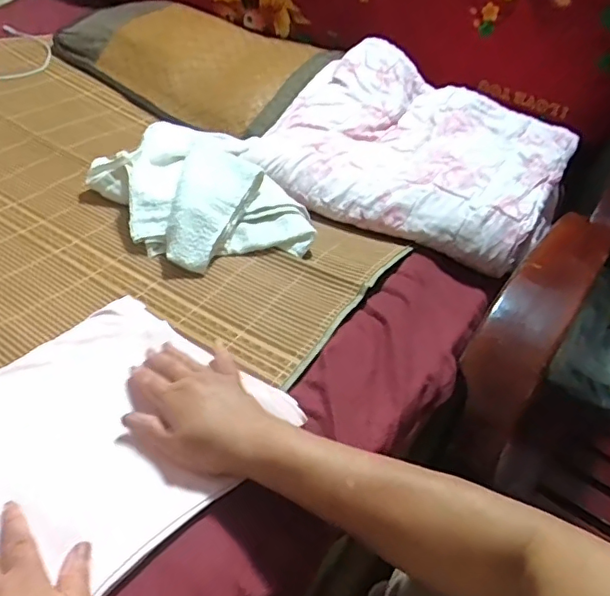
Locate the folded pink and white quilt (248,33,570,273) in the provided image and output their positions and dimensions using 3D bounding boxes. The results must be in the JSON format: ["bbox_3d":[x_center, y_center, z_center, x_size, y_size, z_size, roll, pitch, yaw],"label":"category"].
[{"bbox_3d":[0.165,-0.235,0.882,0.454,0.115,0.350,25,43,20],"label":"folded pink and white quilt"}]

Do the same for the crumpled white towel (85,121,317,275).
[{"bbox_3d":[-0.159,-0.161,0.770,0.361,0.084,0.189,36,47,29],"label":"crumpled white towel"}]

